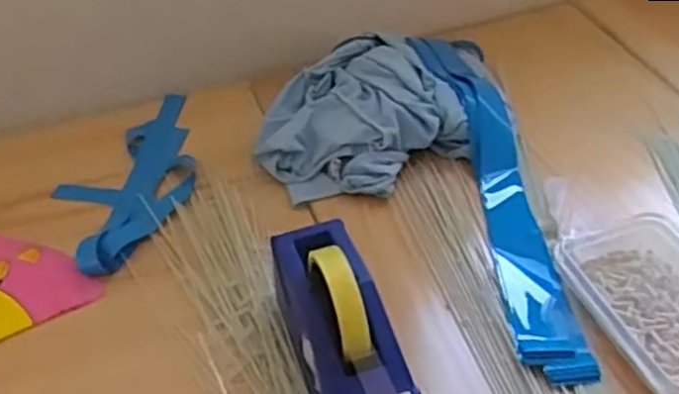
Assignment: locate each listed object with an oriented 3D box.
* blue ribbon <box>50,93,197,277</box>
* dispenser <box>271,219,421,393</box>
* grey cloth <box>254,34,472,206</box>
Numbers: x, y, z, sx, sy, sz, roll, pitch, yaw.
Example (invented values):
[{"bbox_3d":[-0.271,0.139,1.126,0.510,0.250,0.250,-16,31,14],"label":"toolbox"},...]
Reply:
[{"bbox_3d":[-0.224,-0.029,0.822,0.147,0.027,0.276,20,47,25],"label":"blue ribbon"},{"bbox_3d":[0.006,0.119,0.564,0.072,0.113,0.218,-16,43,-14],"label":"dispenser"},{"bbox_3d":[0.012,-0.096,0.849,0.220,0.061,0.223,-18,43,-15],"label":"grey cloth"}]

